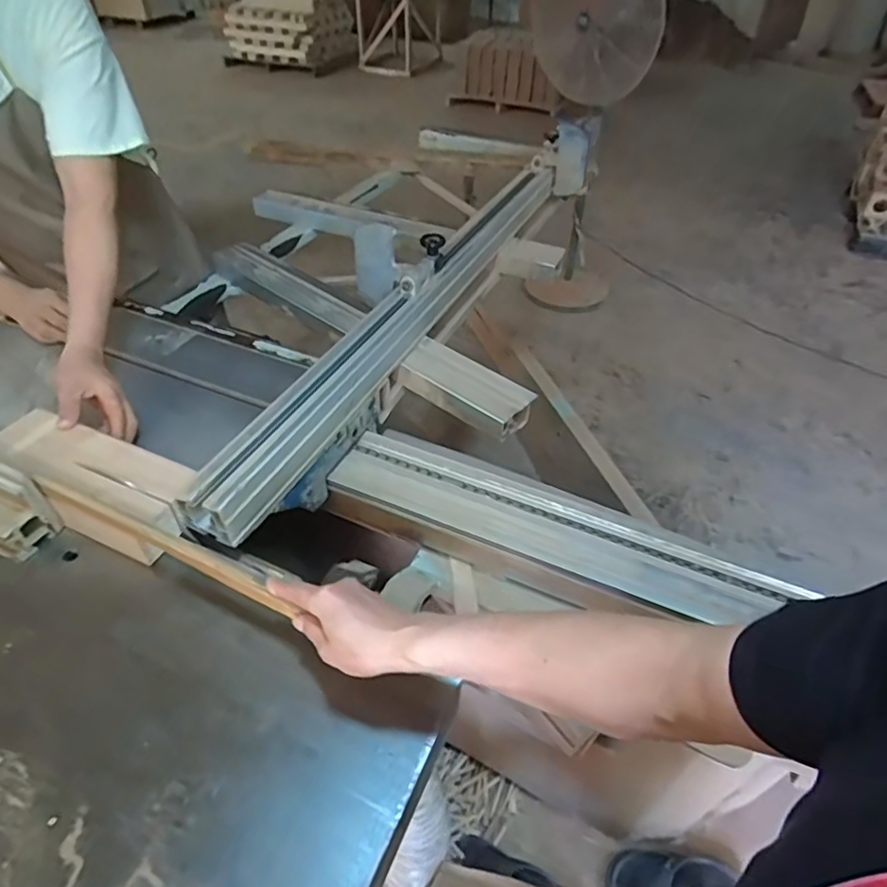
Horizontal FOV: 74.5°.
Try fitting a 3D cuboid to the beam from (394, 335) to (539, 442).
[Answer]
[{"bbox_3d":[0.036,-0.100,1.027,0.243,0.053,0.100,32,51,27],"label":"beam"}]

